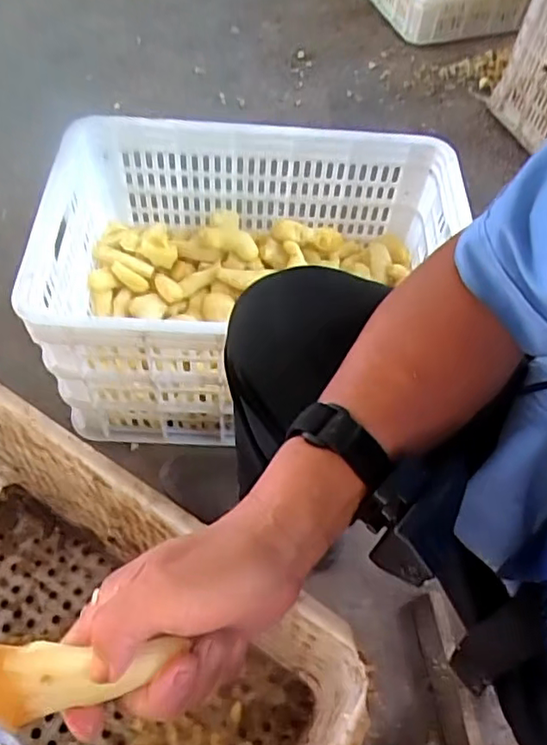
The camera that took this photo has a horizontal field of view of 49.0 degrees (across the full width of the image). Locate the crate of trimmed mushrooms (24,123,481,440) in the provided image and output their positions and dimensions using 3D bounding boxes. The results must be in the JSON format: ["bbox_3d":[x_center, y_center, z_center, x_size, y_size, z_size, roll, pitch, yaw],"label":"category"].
[{"bbox_3d":[-0.024,-0.126,0.847,0.532,0.295,0.366,0,57,-5],"label":"crate of trimmed mushrooms"}]

